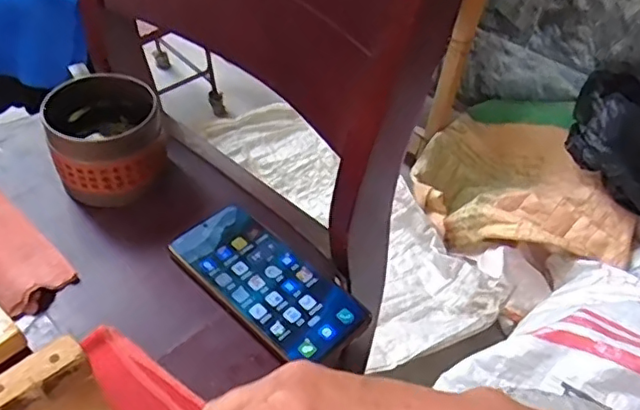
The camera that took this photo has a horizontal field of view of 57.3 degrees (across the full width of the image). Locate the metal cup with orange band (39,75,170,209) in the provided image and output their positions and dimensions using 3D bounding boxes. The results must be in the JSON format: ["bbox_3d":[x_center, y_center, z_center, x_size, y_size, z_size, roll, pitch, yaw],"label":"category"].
[{"bbox_3d":[-0.185,-0.056,0.514,0.092,0.078,0.091,3,47,-3],"label":"metal cup with orange band"}]

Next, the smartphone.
[{"bbox_3d":[-0.043,0.059,0.463,0.158,0.008,0.075,37,54,26],"label":"smartphone"}]

